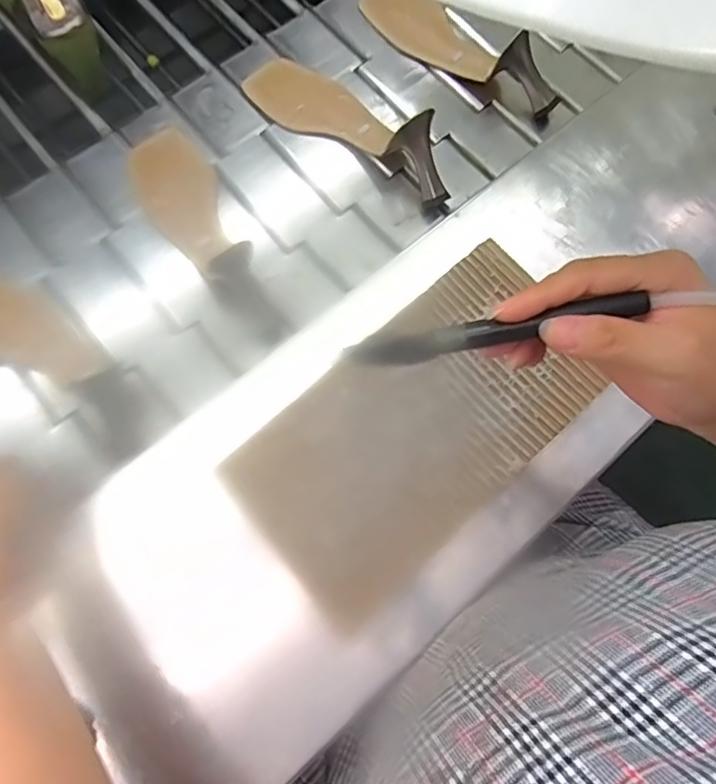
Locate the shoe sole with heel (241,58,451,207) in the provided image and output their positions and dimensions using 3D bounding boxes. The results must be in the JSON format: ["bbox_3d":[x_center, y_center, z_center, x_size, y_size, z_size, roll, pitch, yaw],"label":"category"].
[{"bbox_3d":[-0.006,-0.277,0.548,0.243,0.064,0.069,35,76,4],"label":"shoe sole with heel"}]

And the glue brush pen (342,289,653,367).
[{"bbox_3d":[0.063,-0.028,0.271,0.137,0.011,0.012,-10,71,14],"label":"glue brush pen"}]

